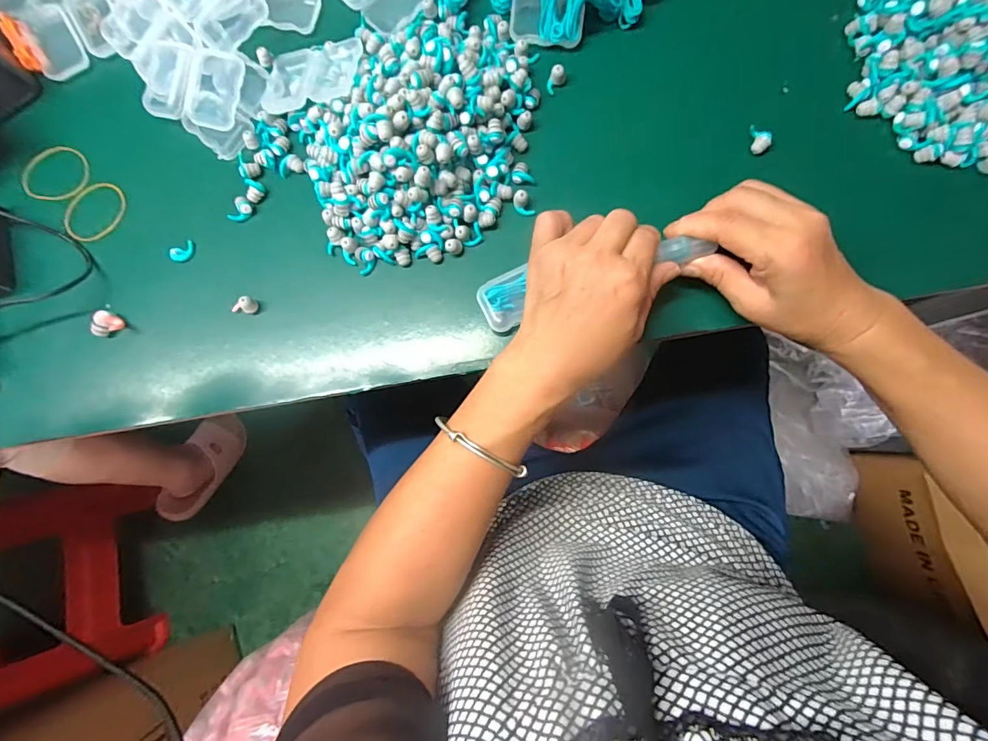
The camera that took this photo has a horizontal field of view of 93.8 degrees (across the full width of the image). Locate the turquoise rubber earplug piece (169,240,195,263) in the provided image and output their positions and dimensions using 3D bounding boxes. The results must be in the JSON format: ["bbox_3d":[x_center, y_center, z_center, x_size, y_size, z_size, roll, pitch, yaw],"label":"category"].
[{"bbox_3d":[-0.234,-0.090,0.348,0.011,0.009,0.018,39,90,4],"label":"turquoise rubber earplug piece"}]

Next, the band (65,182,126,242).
[{"bbox_3d":[-0.308,-0.123,0.358,0.045,0.005,0.047,1,81,-5],"label":"band"}]

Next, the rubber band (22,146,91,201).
[{"bbox_3d":[-0.345,-0.156,0.364,0.050,0.007,0.044,-1,87,3],"label":"rubber band"}]

